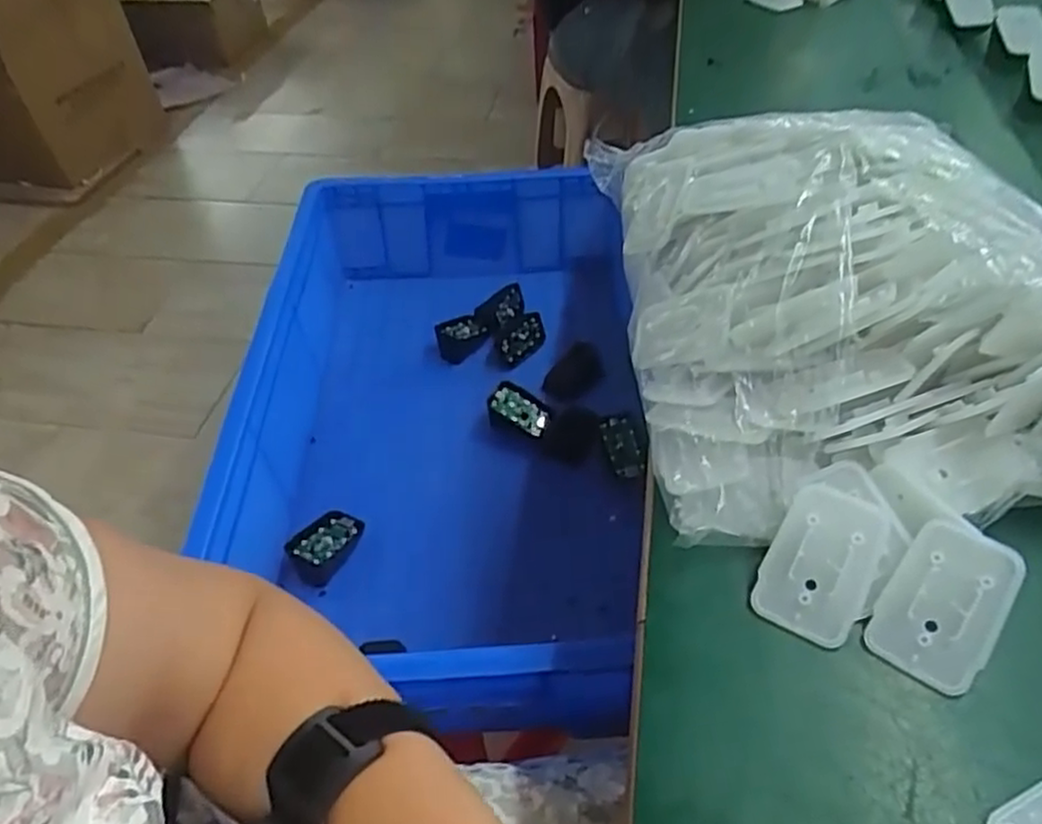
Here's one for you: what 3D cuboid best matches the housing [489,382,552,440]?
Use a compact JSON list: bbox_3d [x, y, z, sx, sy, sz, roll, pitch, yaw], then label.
[{"bbox_3d":[-0.002,0.000,0.764,0.068,0.015,0.041,36,78,0],"label":"housing"}]

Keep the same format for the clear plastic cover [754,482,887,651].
[{"bbox_3d":[0.140,0.070,0.336,0.046,0.004,0.068,23,80,24],"label":"clear plastic cover"}]

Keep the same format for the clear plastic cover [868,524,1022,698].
[{"bbox_3d":[0.185,0.084,0.316,0.045,0.004,0.067,26,84,28],"label":"clear plastic cover"}]

